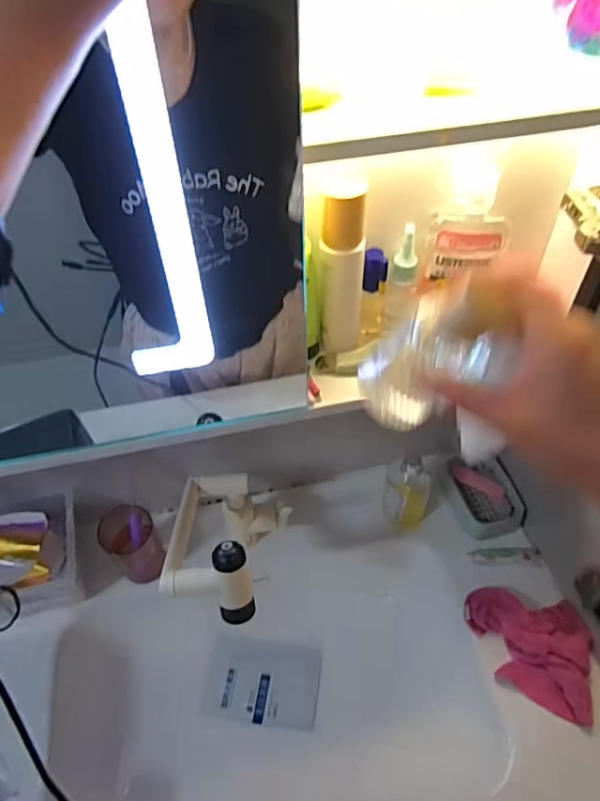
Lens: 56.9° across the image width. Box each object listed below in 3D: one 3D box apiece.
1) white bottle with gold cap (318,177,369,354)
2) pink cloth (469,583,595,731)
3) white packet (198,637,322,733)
[{"bbox_3d":[0.037,-0.114,0.508,0.041,0.160,0.035,2,49,4],"label":"white bottle with gold cap"},{"bbox_3d":[0.283,0.301,0.690,0.155,0.041,0.131,15,51,15],"label":"pink cloth"},{"bbox_3d":[-0.053,0.403,0.795,0.157,0.028,0.104,4,49,5],"label":"white packet"}]

